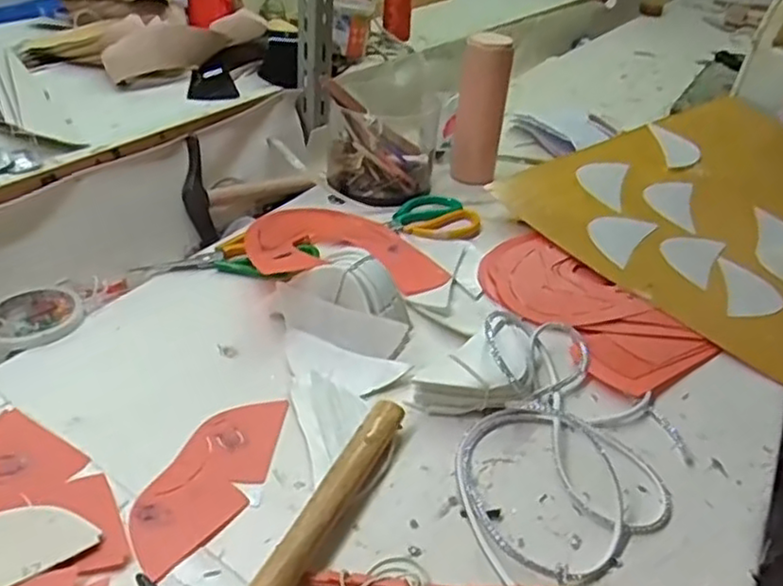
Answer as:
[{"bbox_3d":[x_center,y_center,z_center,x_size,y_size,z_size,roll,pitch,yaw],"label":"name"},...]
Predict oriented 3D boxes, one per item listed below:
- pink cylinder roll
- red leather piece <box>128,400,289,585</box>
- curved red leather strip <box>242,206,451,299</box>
[{"bbox_3d":[0.118,-0.241,0.925,0.061,0.192,0.057,7,33,4],"label":"pink cylinder roll"},{"bbox_3d":[-0.135,0.137,0.518,0.070,0.006,0.167,14,35,11],"label":"red leather piece"},{"bbox_3d":[-0.062,-0.061,0.777,0.200,0.043,0.206,-10,36,-23],"label":"curved red leather strip"}]

